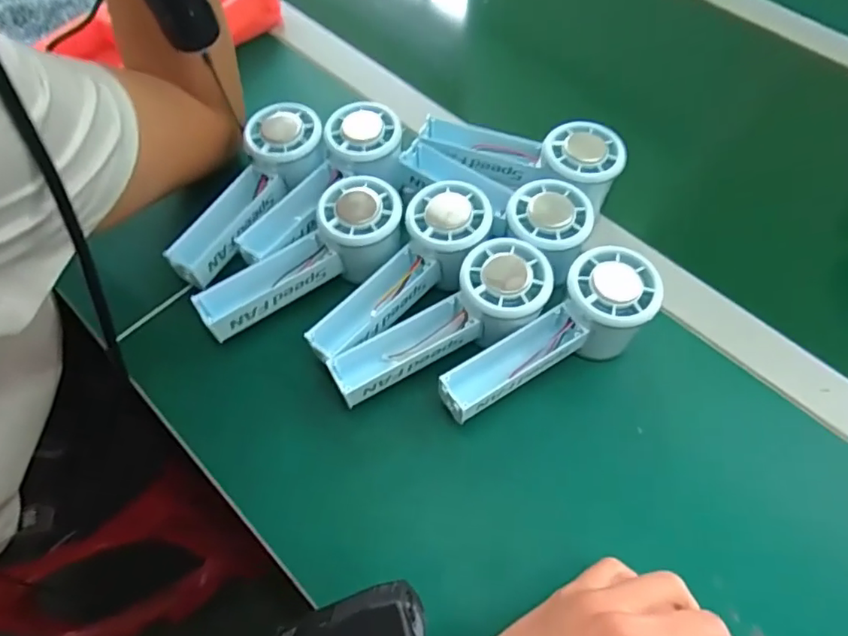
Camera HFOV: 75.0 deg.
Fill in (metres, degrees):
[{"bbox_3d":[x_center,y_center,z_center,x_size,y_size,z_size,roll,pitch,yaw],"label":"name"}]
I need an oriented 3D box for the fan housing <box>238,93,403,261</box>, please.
[{"bbox_3d":[-0.073,-0.098,0.407,0.062,0.035,0.152,38,80,18],"label":"fan housing"}]

